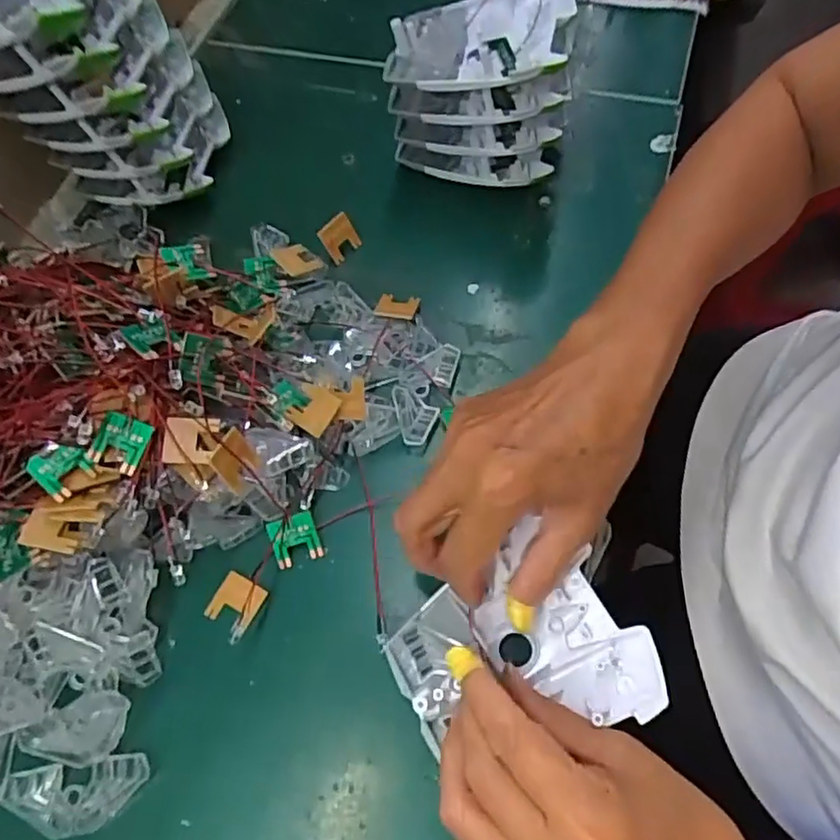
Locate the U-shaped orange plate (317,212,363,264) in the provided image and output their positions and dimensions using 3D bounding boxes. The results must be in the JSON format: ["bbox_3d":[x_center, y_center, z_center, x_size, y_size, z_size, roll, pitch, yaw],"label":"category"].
[{"bbox_3d":[-0.054,-0.123,0.433,0.006,0.031,0.025,31,70,36],"label":"U-shaped orange plate"}]

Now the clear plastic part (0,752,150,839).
[{"bbox_3d":[-0.161,0.176,0.300,0.067,0.012,0.030,-6,64,-4],"label":"clear plastic part"}]

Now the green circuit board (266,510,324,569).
[{"bbox_3d":[-0.067,0.064,0.345,0.024,0.004,0.026,-16,92,-5],"label":"green circuit board"}]

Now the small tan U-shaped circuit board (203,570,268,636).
[{"bbox_3d":[-0.096,0.095,0.337,0.026,0.005,0.025,23,66,10],"label":"small tan U-shaped circuit board"}]

